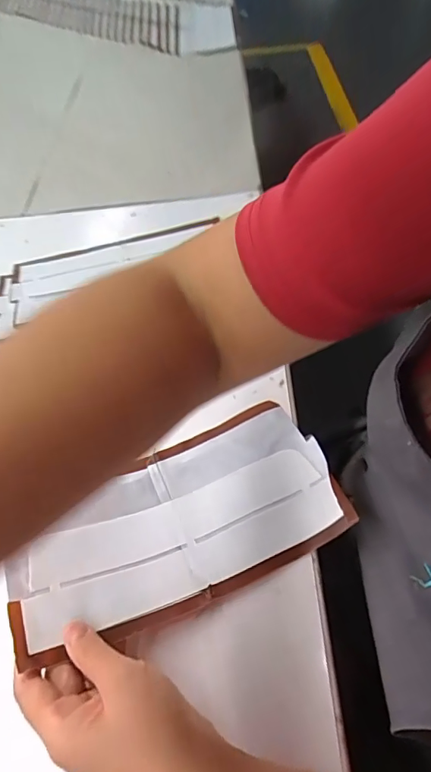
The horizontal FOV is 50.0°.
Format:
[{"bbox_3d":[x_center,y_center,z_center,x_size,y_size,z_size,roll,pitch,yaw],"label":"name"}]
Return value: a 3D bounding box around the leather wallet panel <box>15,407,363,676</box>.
[{"bbox_3d":[-0.027,0.094,0.336,0.231,0.023,0.119,-19,56,-17],"label":"leather wallet panel"}]

